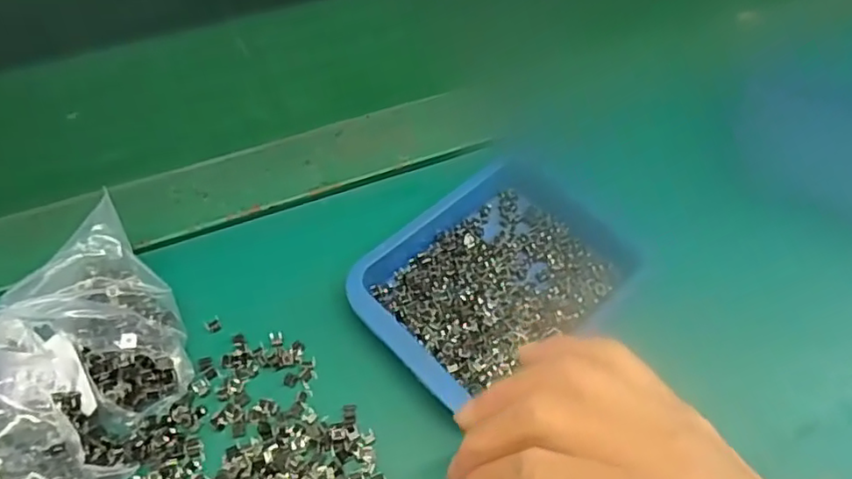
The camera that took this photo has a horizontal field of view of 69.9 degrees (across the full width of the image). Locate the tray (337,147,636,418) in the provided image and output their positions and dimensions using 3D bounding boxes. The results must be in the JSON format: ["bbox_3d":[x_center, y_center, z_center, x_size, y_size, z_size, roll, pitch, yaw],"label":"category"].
[{"bbox_3d":[0.041,0.015,0.360,0.164,0.023,0.113,-36,64,-24],"label":"tray"}]

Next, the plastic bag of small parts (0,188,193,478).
[{"bbox_3d":[-0.172,0.064,0.283,0.085,0.069,0.170,18,59,9],"label":"plastic bag of small parts"}]

